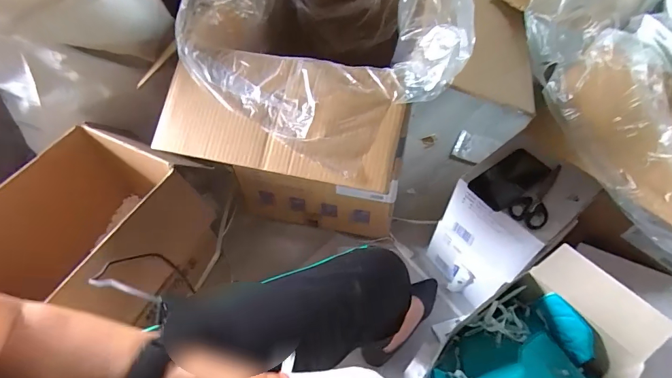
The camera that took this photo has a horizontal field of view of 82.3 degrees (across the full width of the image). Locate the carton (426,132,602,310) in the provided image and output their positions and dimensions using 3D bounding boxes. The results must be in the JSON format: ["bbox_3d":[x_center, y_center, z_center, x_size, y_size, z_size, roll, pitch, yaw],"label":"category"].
[{"bbox_3d":[0.370,0.096,0.874,0.204,0.374,0.192,-29,59,-18],"label":"carton"}]

